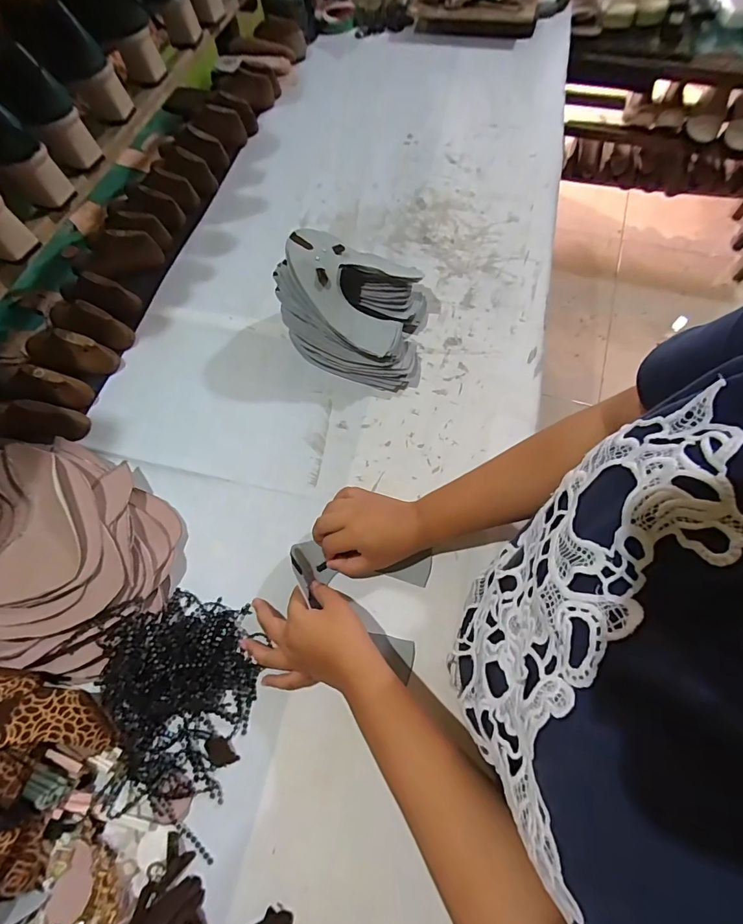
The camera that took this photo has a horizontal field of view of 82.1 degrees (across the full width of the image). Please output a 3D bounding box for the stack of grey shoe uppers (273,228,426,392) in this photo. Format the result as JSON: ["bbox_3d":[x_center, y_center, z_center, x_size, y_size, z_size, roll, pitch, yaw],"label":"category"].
[{"bbox_3d":[-0.026,-0.201,0.550,0.184,0.118,0.165,7,66,6],"label":"stack of grey shoe uppers"}]

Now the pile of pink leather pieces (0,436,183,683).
[{"bbox_3d":[-0.345,0.091,0.456,0.260,0.070,0.230,11,67,8],"label":"pile of pink leather pieces"}]

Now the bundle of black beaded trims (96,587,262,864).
[{"bbox_3d":[-0.194,0.231,0.407,0.147,0.033,0.196,7,66,6],"label":"bundle of black beaded trims"}]

